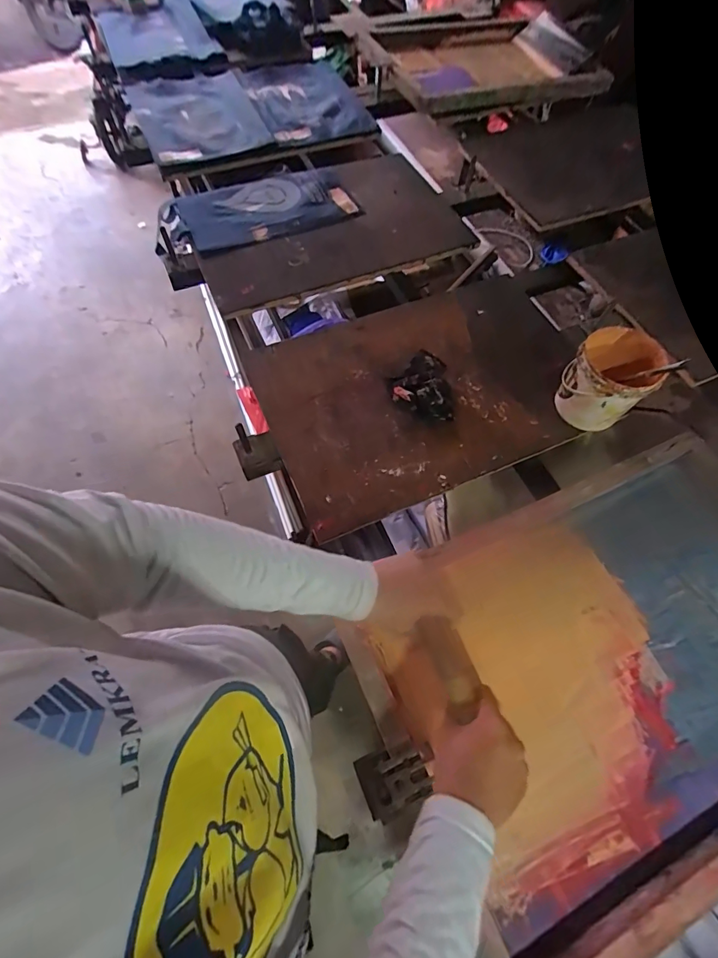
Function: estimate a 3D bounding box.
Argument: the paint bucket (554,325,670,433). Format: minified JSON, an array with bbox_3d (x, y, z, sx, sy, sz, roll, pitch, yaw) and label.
[{"bbox_3d":[0.412,-0.161,0.712,0.126,0.128,0.149,40,68,17],"label":"paint bucket"}]

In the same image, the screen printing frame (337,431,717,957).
[{"bbox_3d":[0.351,0.230,0.561,0.656,0.056,0.449,-20,65,-14],"label":"screen printing frame"}]

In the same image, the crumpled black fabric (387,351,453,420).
[{"bbox_3d":[0.109,-0.174,0.756,0.106,0.032,0.152,3,64,-2],"label":"crumpled black fabric"}]

